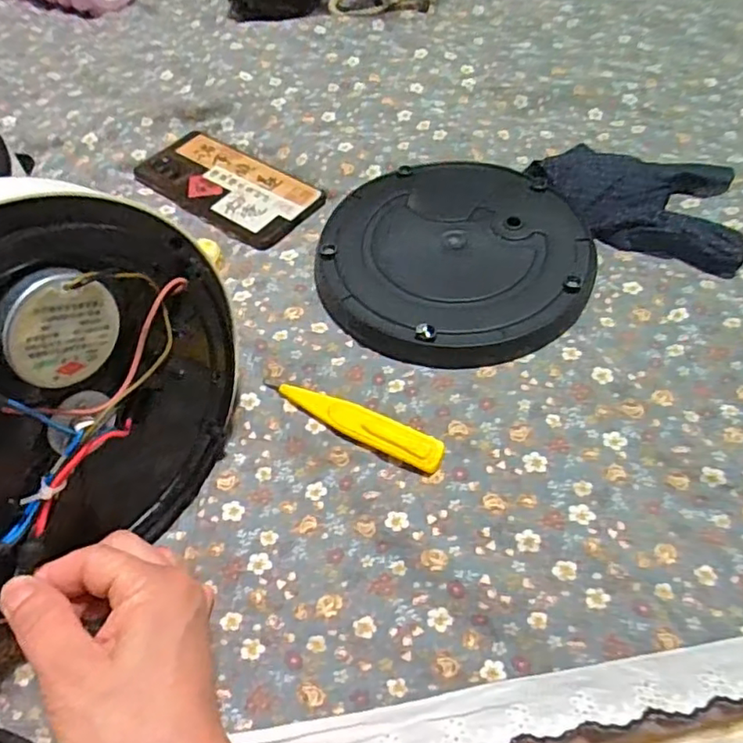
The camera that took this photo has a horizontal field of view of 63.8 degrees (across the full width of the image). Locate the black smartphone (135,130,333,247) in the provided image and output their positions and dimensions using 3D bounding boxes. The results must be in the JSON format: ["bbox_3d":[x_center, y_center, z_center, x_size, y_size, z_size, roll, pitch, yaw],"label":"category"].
[{"bbox_3d":[-0.121,-0.158,0.504,0.164,0.009,0.079,32,61,24],"label":"black smartphone"}]

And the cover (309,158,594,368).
[{"bbox_3d":[0.058,-0.083,0.421,0.181,0.020,0.185,-1,53,2],"label":"cover"}]

